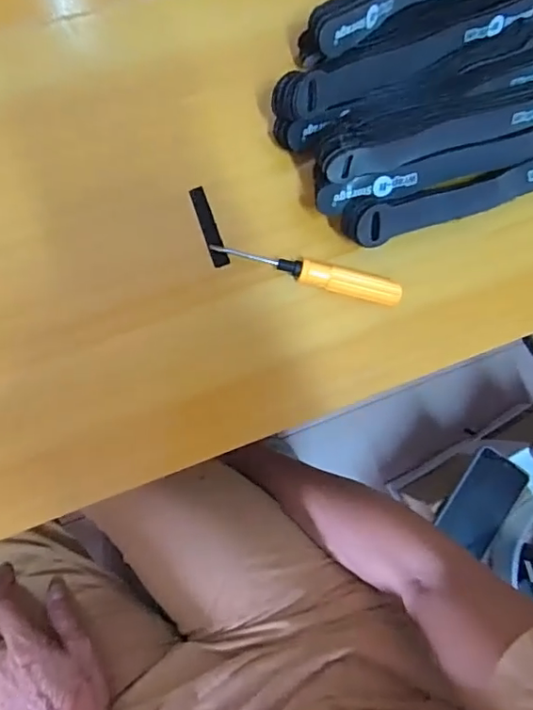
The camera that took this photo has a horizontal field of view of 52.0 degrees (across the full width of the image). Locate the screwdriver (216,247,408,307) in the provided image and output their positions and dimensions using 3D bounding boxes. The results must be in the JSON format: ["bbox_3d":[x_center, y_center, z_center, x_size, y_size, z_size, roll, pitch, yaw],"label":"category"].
[{"bbox_3d":[0.027,-0.052,0.355,0.124,0.014,0.017,12,85,-7],"label":"screwdriver"}]

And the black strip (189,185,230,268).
[{"bbox_3d":[-0.037,-0.083,0.356,0.010,0.004,0.054,-19,89,-9],"label":"black strip"}]

